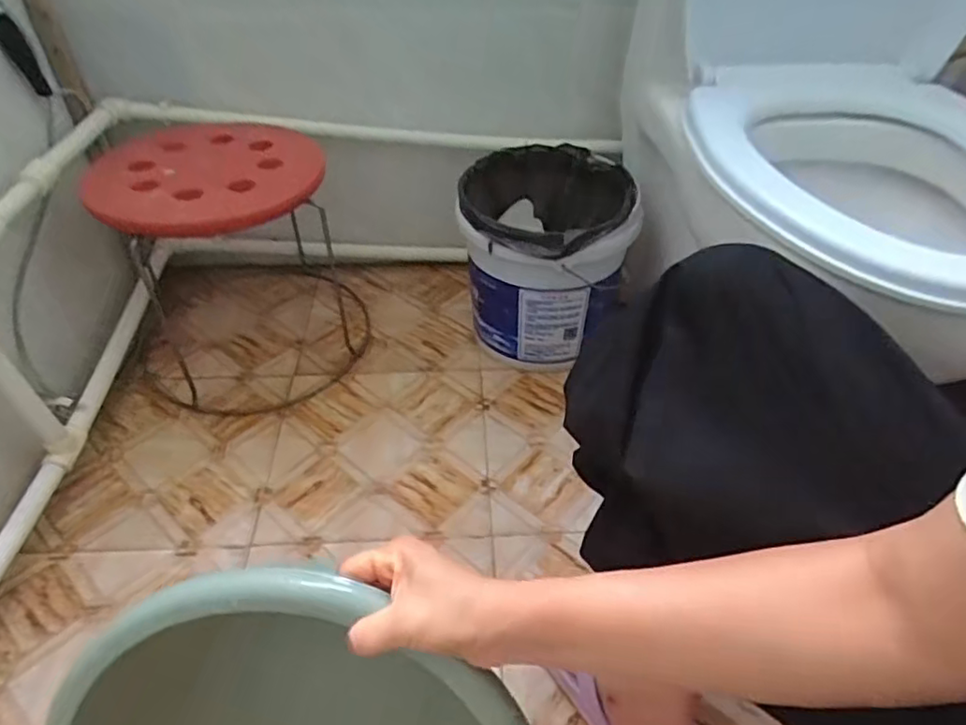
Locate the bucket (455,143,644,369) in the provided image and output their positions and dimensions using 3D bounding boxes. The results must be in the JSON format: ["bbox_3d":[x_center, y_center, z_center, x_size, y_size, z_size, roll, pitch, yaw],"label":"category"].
[{"bbox_3d":[0.086,-0.147,0.932,0.235,0.290,0.252,0,42,0],"label":"bucket"}]

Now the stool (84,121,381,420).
[{"bbox_3d":[-0.355,-0.157,0.888,0.335,0.310,0.315,-7,44,-12],"label":"stool"}]

